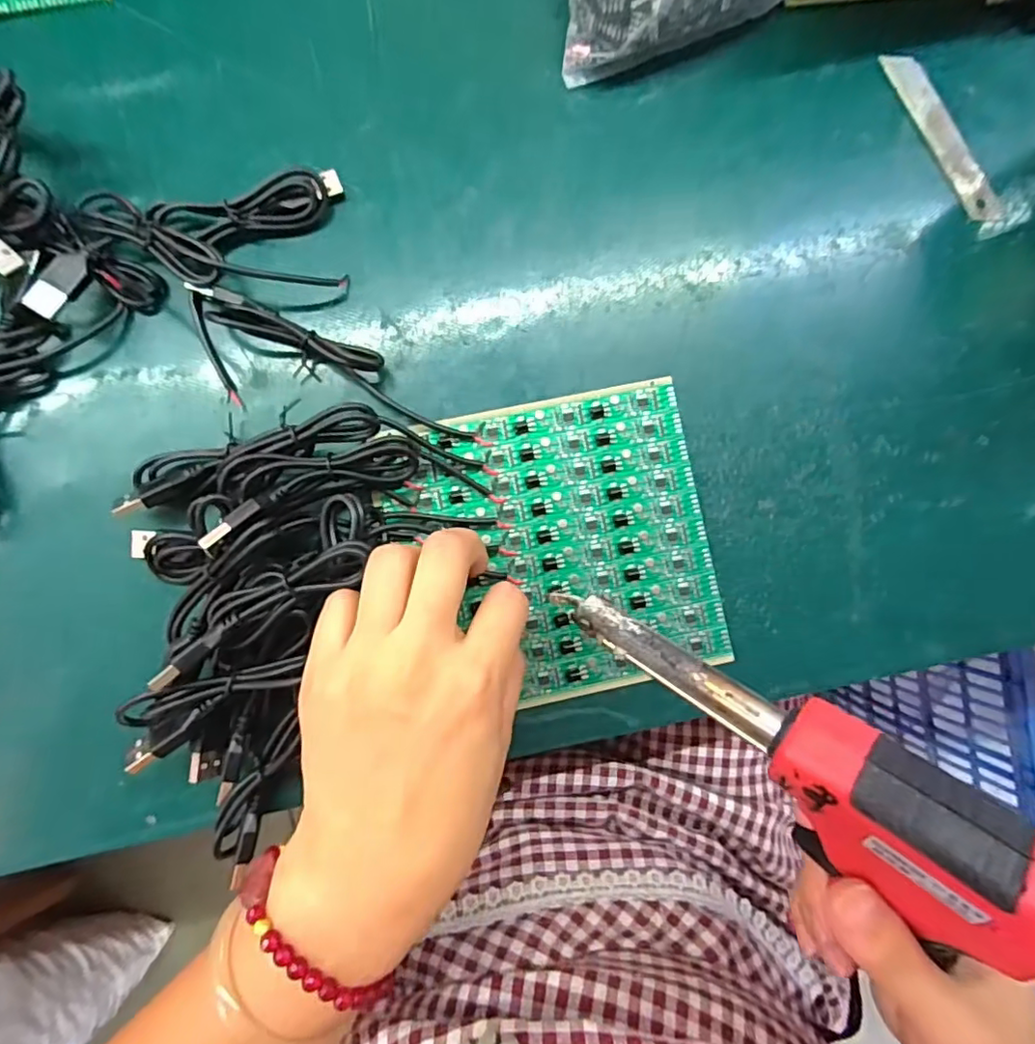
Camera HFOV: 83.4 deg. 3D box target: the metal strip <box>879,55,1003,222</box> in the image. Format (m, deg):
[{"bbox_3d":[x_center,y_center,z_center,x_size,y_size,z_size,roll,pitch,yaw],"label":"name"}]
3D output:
[{"bbox_3d":[0.219,-0.198,0.299,0.018,0.004,0.098,-30,90,1],"label":"metal strip"}]

